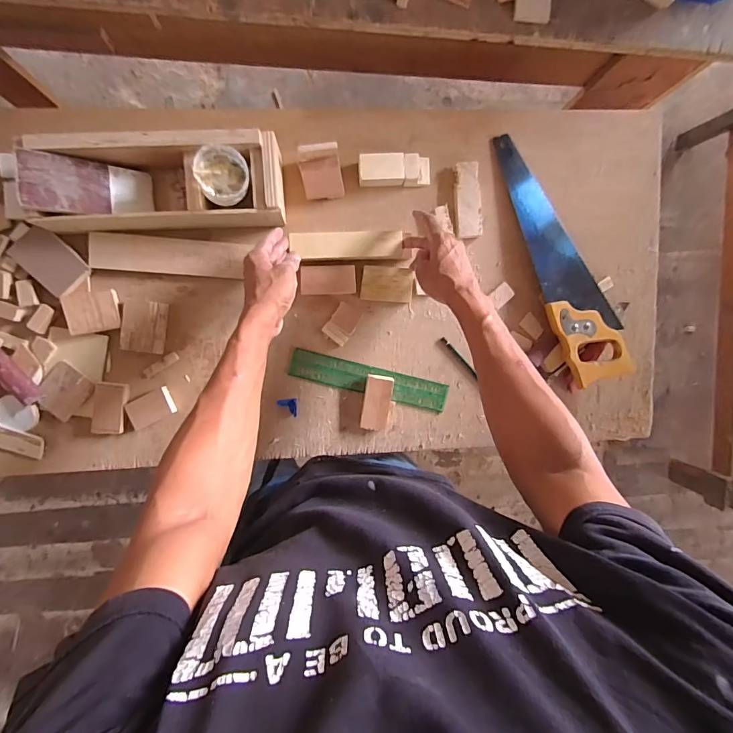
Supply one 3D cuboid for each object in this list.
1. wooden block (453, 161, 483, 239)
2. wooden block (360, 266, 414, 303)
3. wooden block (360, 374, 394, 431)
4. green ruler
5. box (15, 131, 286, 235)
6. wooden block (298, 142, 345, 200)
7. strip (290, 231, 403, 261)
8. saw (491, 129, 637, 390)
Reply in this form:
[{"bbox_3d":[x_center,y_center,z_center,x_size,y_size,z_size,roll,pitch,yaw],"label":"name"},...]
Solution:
[{"bbox_3d":[0.155,-0.255,0.638,0.040,0.014,0.109,-6,97,-5],"label":"wooden block"},{"bbox_3d":[0.032,-0.127,0.641,0.079,0.013,0.050,4,96,-6],"label":"wooden block"},{"bbox_3d":[0.016,0.056,0.650,0.041,0.023,0.084,9,96,-7],"label":"wooden block"},{"bbox_3d":[0.006,0.023,0.661,0.251,0.009,0.046,14,95,-7],"label":"green ruler"},{"bbox_3d":[-0.279,-0.245,0.559,0.316,0.077,0.116,-2,97,-5],"label":"box"},{"bbox_3d":[-0.065,-0.282,0.603,0.059,0.040,0.068,-13,98,-4],"label":"wooden block"},{"bbox_3d":[-0.028,-0.178,0.610,0.160,0.011,0.040,0,97,-1],"label":"strip"},{"bbox_3d":[0.313,-0.170,0.641,0.113,0.050,0.408,-20,98,-3],"label":"saw"}]

